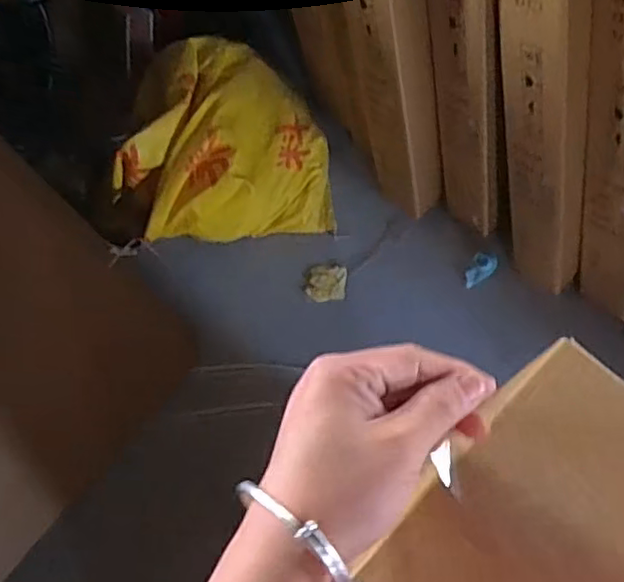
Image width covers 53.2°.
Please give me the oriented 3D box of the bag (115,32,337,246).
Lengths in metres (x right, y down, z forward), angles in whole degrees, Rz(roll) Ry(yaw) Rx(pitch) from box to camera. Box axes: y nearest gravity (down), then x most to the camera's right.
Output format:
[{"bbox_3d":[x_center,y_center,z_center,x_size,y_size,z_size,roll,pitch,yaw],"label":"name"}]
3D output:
[{"bbox_3d":[-0.175,-0.288,1.259,0.417,0.234,0.353,-8,72,-3],"label":"bag"}]

